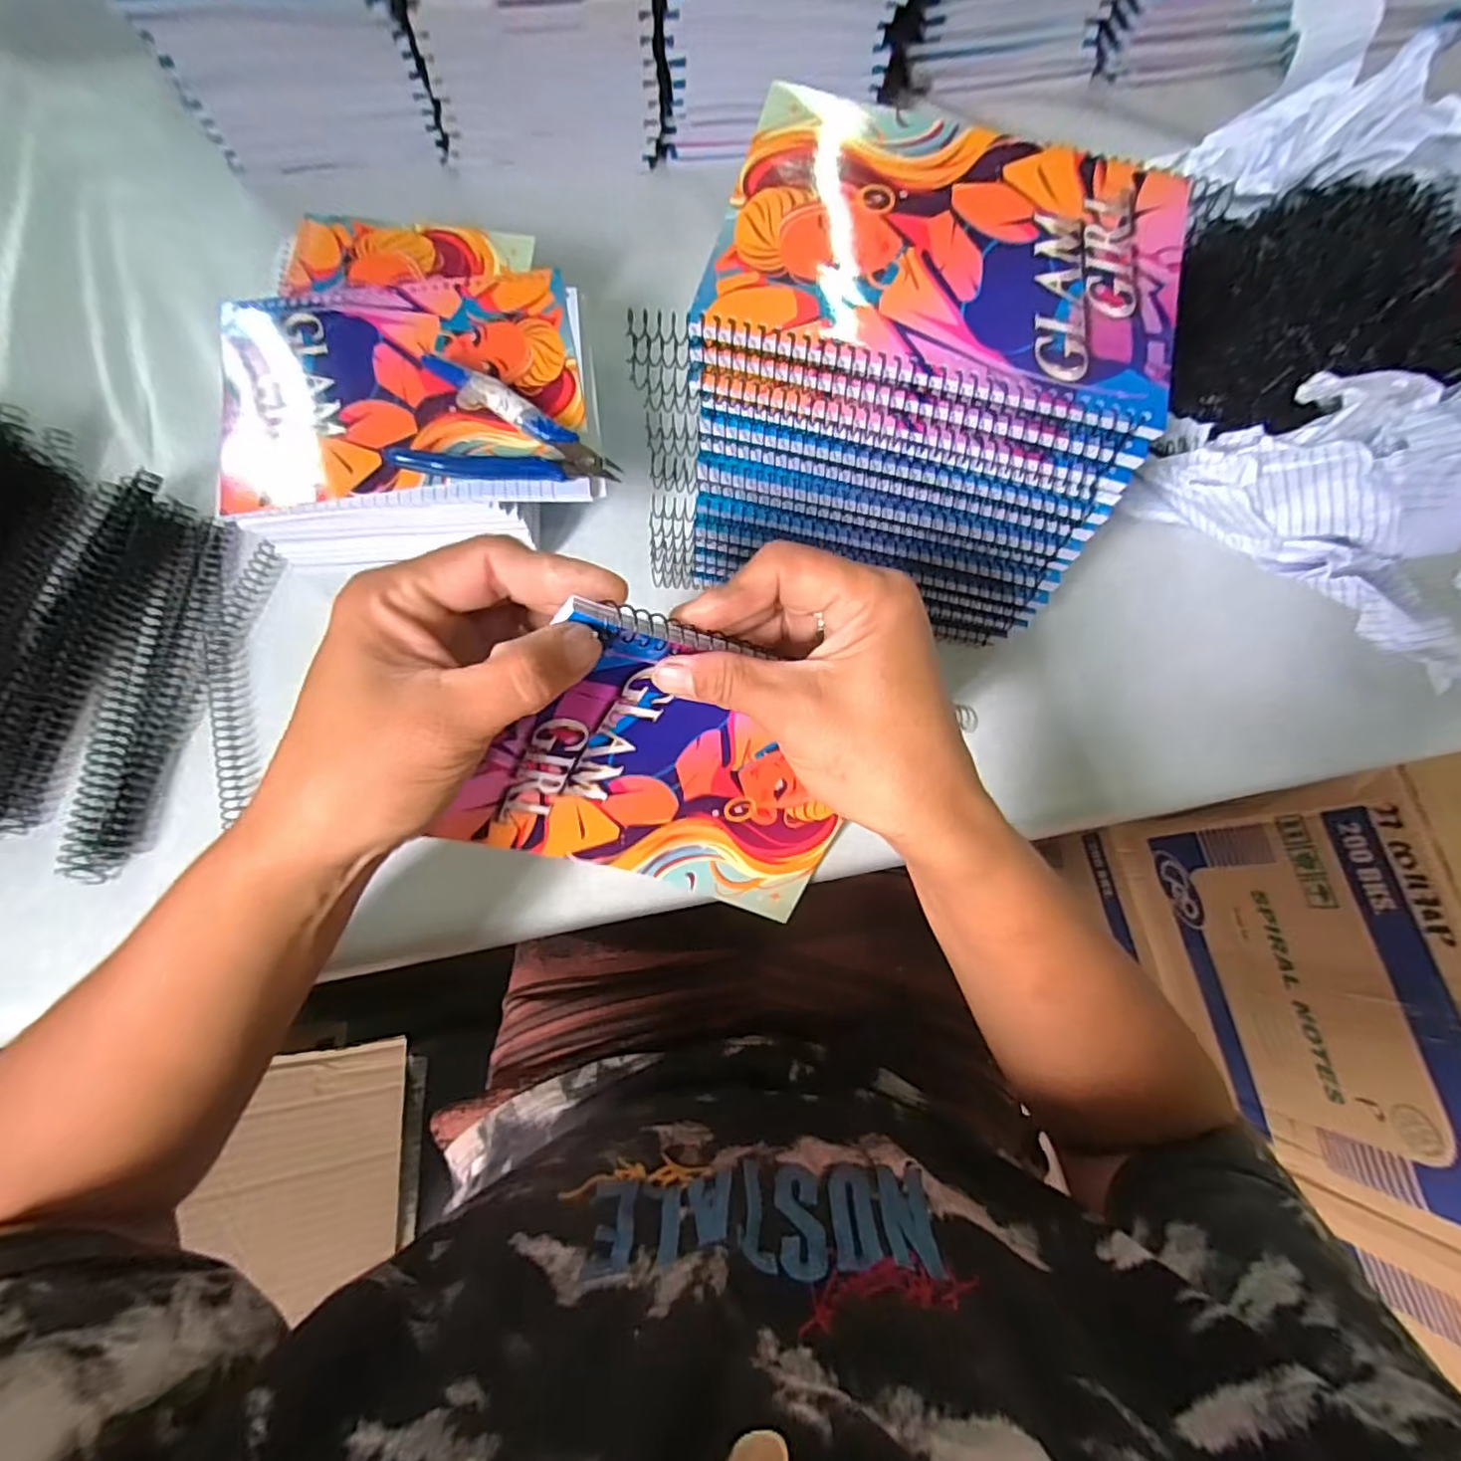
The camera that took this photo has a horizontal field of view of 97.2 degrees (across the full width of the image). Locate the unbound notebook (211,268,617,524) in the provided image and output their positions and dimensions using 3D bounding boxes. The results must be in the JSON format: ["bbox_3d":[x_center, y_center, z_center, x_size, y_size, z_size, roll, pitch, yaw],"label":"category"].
[{"bbox_3d":[-0.182,-0.194,0.368,0.200,0.013,0.147,-7,76,-4],"label":"unbound notebook"}]

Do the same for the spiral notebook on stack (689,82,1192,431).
[{"bbox_3d":[0.096,-0.210,0.278,0.194,0.007,0.141,15,75,2],"label":"spiral notebook on stack"}]

